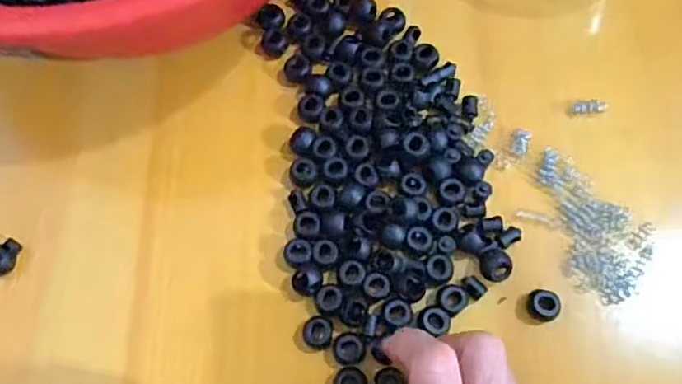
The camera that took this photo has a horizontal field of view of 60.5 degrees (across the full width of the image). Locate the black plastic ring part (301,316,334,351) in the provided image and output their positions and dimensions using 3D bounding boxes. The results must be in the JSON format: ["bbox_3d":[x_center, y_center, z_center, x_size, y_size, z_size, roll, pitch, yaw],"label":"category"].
[{"bbox_3d":[-0.012,0.077,0.319,0.016,0.011,0.017,-1,70,2],"label":"black plastic ring part"}]

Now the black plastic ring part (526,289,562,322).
[{"bbox_3d":[0.111,0.062,0.320,0.017,0.012,0.017,-7,70,0],"label":"black plastic ring part"}]

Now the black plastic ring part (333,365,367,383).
[{"bbox_3d":[0.005,0.102,0.311,0.018,0.009,0.017,-1,70,2],"label":"black plastic ring part"}]

